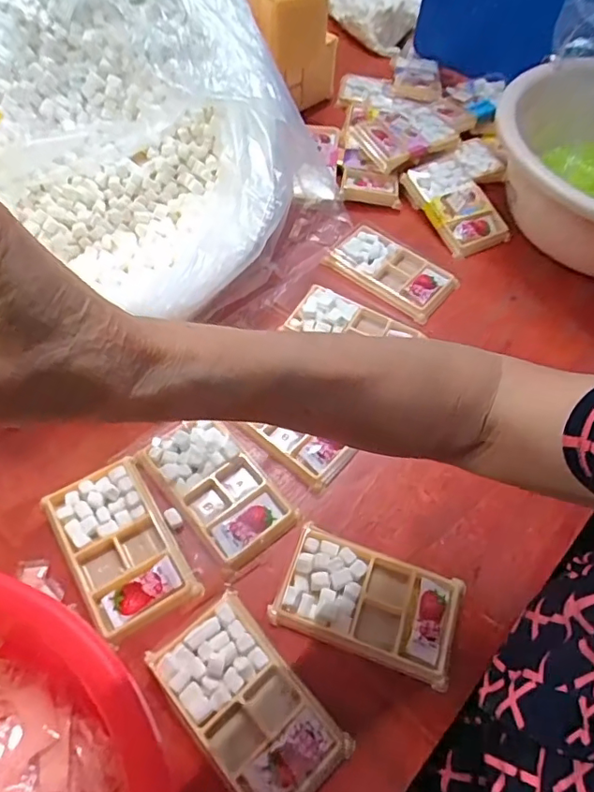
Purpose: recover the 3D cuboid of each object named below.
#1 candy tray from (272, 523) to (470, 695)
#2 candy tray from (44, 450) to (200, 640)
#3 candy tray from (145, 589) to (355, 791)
[{"bbox_3d":[0.056,0.154,0.407,0.132,0.016,0.079,19,59,9],"label":"candy tray"},{"bbox_3d":[-0.139,0.117,0.427,0.078,0.013,0.136,-29,64,-20],"label":"candy tray"},{"bbox_3d":[-0.034,0.211,0.370,0.076,0.014,0.135,-36,66,-23],"label":"candy tray"}]

